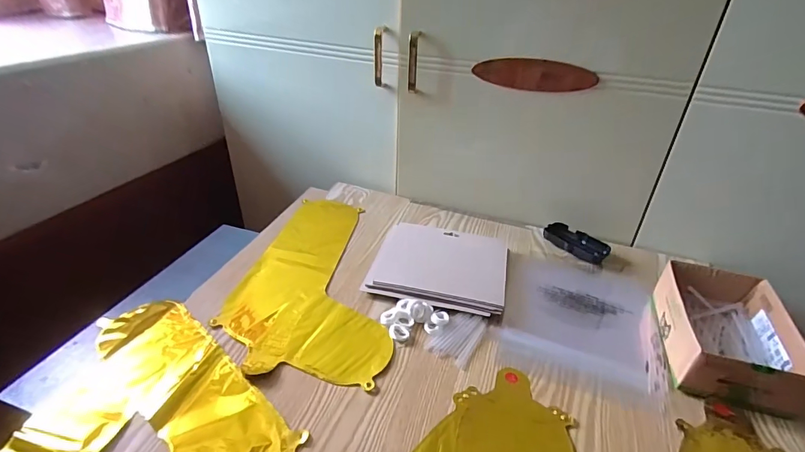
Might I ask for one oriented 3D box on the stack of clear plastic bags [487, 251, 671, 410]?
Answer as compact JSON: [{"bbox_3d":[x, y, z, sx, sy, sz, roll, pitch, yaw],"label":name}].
[{"bbox_3d":[0.254,0.125,0.607,0.211,0.009,0.258,13,34,15],"label":"stack of clear plastic bags"}]

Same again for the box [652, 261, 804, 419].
[{"bbox_3d":[0.407,0.134,0.535,0.130,0.070,0.183,12,34,14],"label":"box"}]

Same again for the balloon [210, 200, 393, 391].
[{"bbox_3d":[-0.118,0.071,0.659,0.228,0.007,0.382,6,33,5],"label":"balloon"}]

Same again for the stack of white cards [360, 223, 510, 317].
[{"bbox_3d":[0.063,0.063,0.670,0.201,0.022,0.180,11,34,12],"label":"stack of white cards"}]

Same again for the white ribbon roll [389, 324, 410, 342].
[{"bbox_3d":[-0.004,0.141,0.557,0.028,0.005,0.024,12,34,14],"label":"white ribbon roll"}]

